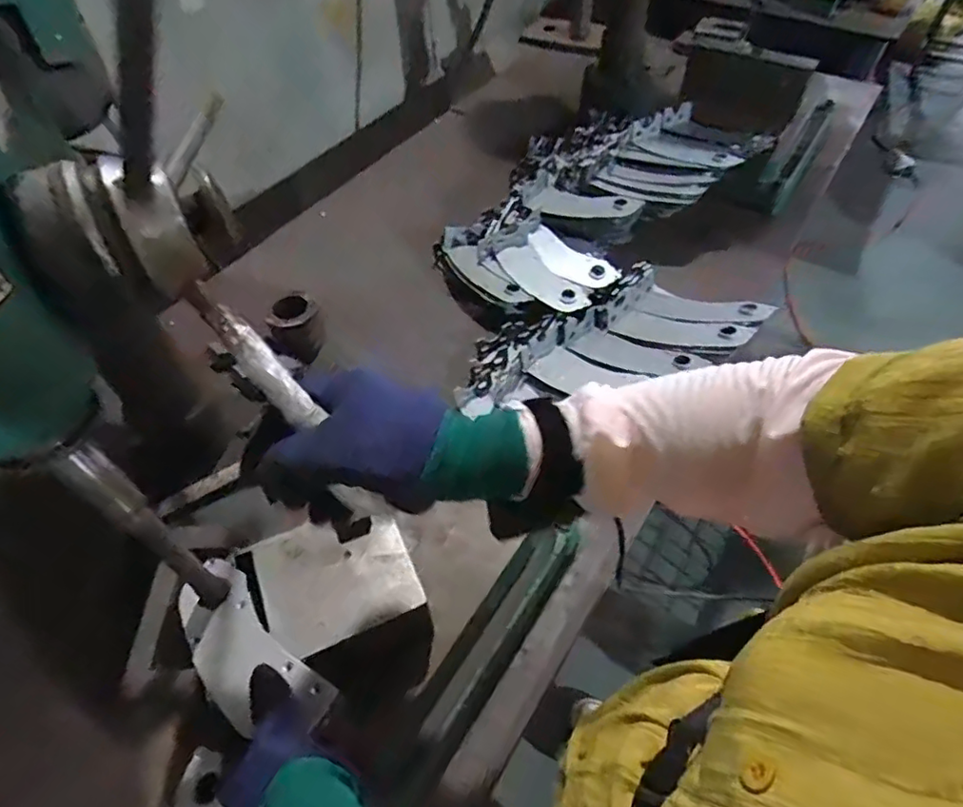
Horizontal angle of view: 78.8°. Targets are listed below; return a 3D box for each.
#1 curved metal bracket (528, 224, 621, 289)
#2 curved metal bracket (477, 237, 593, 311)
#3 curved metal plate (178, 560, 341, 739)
[{"bbox_3d":[0.142,-0.228,0.911,0.155,0.018,0.071,36,61,24],"label":"curved metal bracket"},{"bbox_3d":[0.081,-0.200,0.894,0.199,0.025,0.069,38,62,25],"label":"curved metal bracket"},{"bbox_3d":[-0.192,0.199,0.471,0.163,0.006,0.069,34,61,25],"label":"curved metal plate"}]

